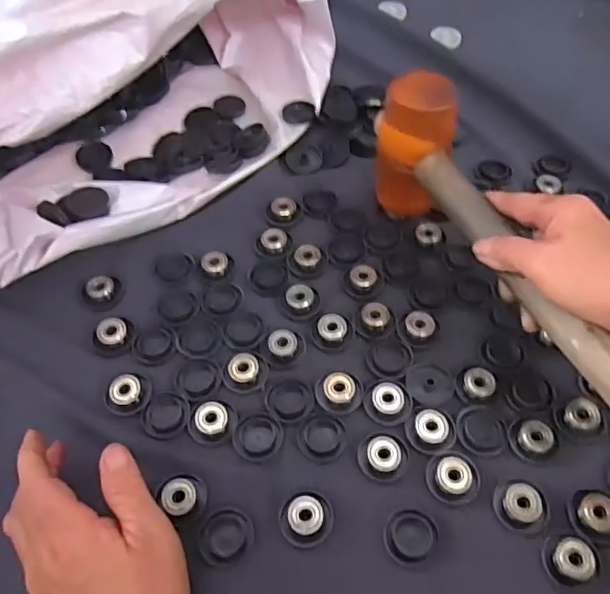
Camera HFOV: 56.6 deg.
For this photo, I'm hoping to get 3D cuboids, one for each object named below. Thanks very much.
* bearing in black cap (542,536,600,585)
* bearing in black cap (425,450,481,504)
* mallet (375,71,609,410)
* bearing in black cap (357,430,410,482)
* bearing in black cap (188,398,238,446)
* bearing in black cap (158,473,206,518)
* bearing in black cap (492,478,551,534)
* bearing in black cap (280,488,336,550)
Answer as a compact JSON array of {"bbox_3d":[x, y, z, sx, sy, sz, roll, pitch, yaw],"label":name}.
[{"bbox_3d":[0.157,0.155,0.333,0.030,0.012,0.025,3,55,4],"label":"bearing in black cap"},{"bbox_3d":[0.096,0.115,0.364,0.033,0.009,0.033,-1,55,1],"label":"bearing in black cap"},{"bbox_3d":[0.131,-0.036,0.389,0.050,0.097,0.286,-19,57,-12],"label":"mallet"},{"bbox_3d":[0.052,0.104,0.375,0.033,0.007,0.032,-1,55,1],"label":"bearing in black cap"},{"bbox_3d":[-0.064,0.085,0.391,0.033,0.007,0.033,-1,55,1],"label":"bearing in black cap"},{"bbox_3d":[-0.078,0.126,0.363,0.028,0.009,0.026,-1,55,1],"label":"bearing in black cap"},{"bbox_3d":[0.136,0.130,0.353,0.034,0.008,0.032,-1,55,1],"label":"bearing in black cap"},{"bbox_3d":[0.001,0.137,0.353,0.033,0.009,0.034,-1,55,1],"label":"bearing in black cap"}]

